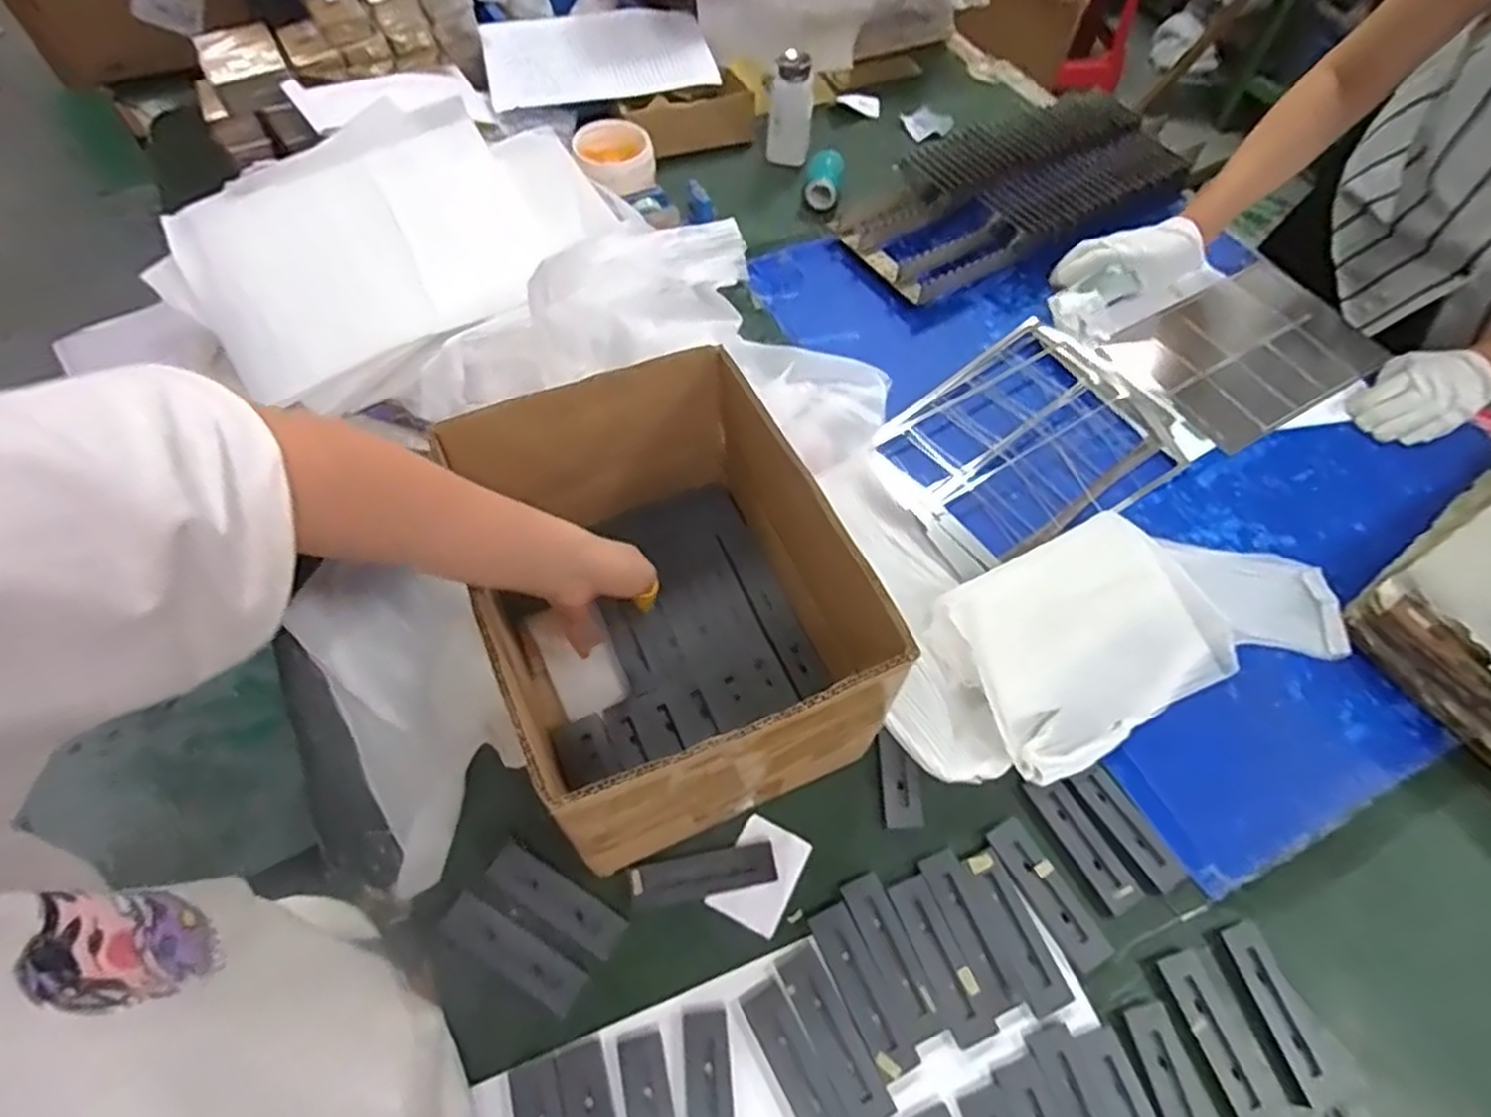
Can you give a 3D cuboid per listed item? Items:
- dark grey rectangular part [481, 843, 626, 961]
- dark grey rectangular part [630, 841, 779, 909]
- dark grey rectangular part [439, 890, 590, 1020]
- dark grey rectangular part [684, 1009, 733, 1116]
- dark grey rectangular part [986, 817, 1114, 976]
[{"bbox_3d":[-0.139,0.250,0.554,0.109,0.007,0.029,28,62,14],"label":"dark grey rectangular part"},{"bbox_3d":[-0.031,0.236,0.564,0.106,0.005,0.030,-10,60,-8],"label":"dark grey rectangular part"},{"bbox_3d":[-0.166,0.277,0.530,0.113,0.011,0.032,26,62,13],"label":"dark grey rectangular part"},{"bbox_3d":[-0.023,0.361,0.492,0.030,0.014,0.109,-4,59,-4],"label":"dark grey rectangular part"},{"bbox_3d":[0.227,0.250,0.564,0.032,0.005,0.110,-27,64,-17],"label":"dark grey rectangular part"}]

